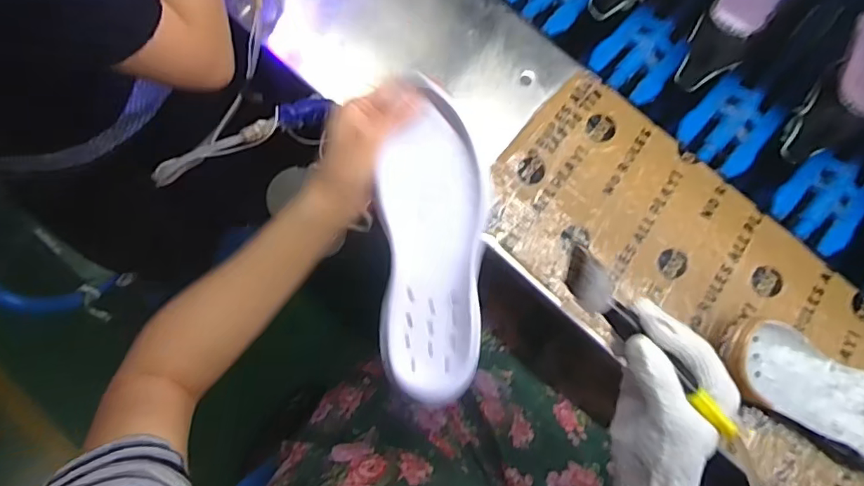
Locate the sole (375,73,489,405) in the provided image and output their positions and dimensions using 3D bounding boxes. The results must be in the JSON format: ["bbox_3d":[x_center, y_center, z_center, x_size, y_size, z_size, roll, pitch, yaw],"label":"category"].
[{"bbox_3d":[0.000,0.003,0.430,0.082,0.021,0.241,1,93,0],"label":"sole"}]

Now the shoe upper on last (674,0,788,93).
[{"bbox_3d":[0.365,-0.266,0.621,0.073,0.097,0.199,41,81,8],"label":"shoe upper on last"}]

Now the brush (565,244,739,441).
[{"bbox_3d":[0.152,0.072,0.375,0.024,0.022,0.164,-41,80,-8],"label":"brush"}]

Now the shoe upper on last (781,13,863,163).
[{"bbox_3d":[0.488,-0.181,0.614,0.071,0.099,0.208,37,81,7],"label":"shoe upper on last"}]

